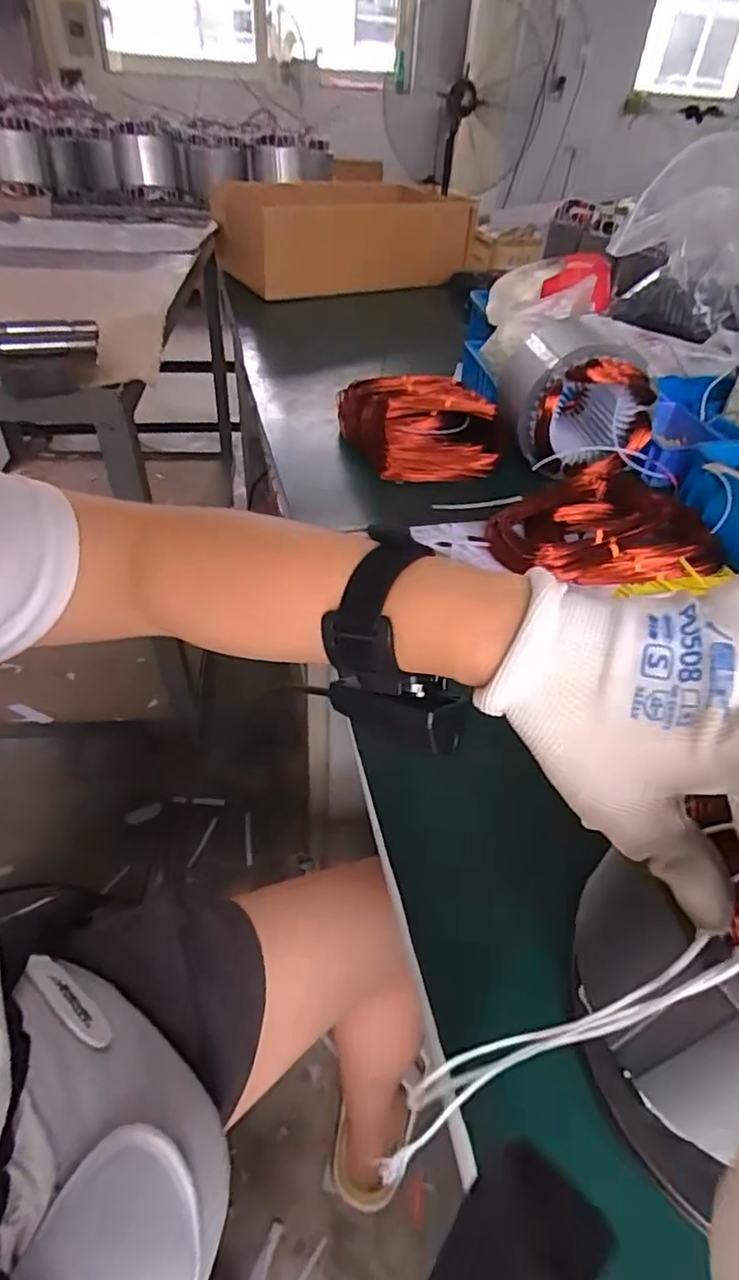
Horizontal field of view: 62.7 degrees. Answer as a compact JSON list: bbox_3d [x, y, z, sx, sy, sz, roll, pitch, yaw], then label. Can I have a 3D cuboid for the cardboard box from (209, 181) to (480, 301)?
[{"bbox_3d":[-0.053,-0.878,1.324,0.485,0.172,0.258,-22,48,-26],"label":"cardboard box"}]

